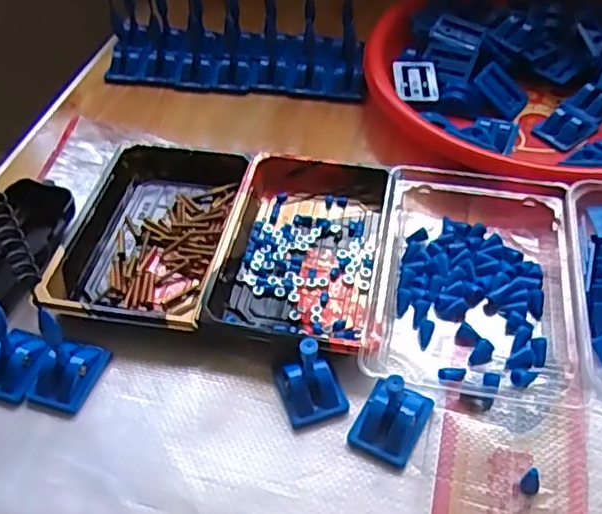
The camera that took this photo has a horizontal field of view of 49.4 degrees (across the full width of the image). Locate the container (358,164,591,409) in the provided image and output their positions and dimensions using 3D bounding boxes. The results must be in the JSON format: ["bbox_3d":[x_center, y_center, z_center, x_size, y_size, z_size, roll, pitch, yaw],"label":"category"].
[{"bbox_3d":[0.107,0.006,0.411,0.118,0.030,0.166,7,48,10],"label":"container"}]

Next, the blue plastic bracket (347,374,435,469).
[{"bbox_3d":[0.049,0.077,0.346,0.033,0.045,0.044,22,52,22],"label":"blue plastic bracket"}]

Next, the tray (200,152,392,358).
[{"bbox_3d":[0.001,-0.008,0.432,0.100,0.026,0.159,6,48,9],"label":"tray"}]

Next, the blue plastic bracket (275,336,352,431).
[{"bbox_3d":[0.004,0.064,0.360,0.032,0.045,0.038,-16,49,-11],"label":"blue plastic bracket"}]

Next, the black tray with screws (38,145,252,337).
[{"bbox_3d":[-0.101,-0.018,0.455,0.107,0.025,0.165,5,48,8],"label":"black tray with screws"}]

